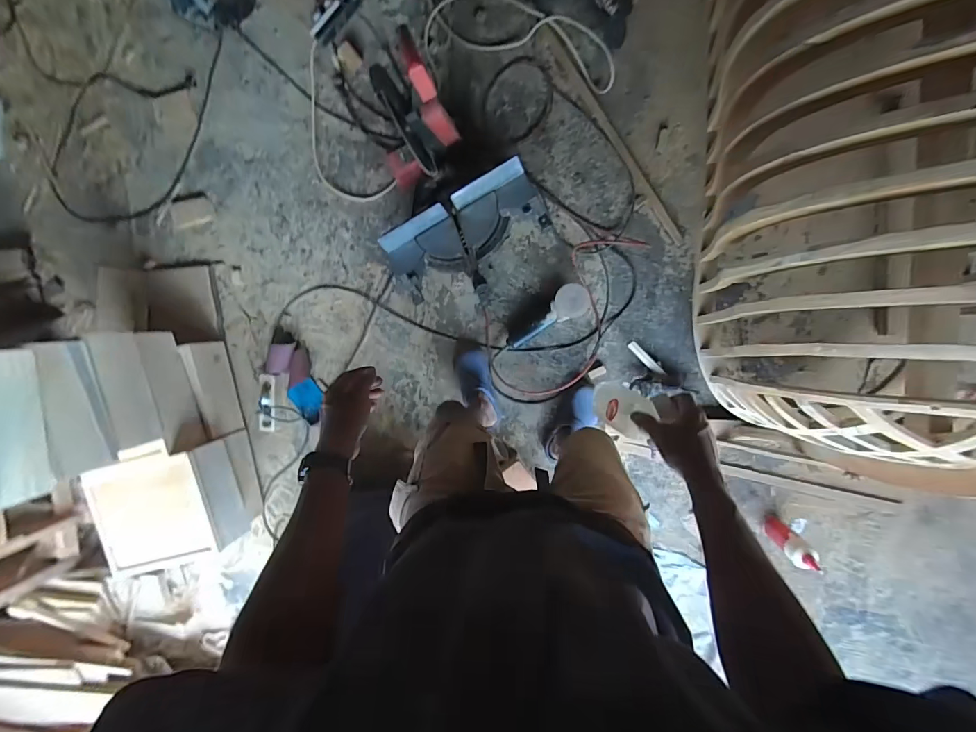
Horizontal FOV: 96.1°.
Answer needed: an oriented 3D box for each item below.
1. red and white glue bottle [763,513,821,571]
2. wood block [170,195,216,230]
[{"bbox_3d":[0.879,0.516,1.259,0.076,0.229,0.068,40,100,1],"label":"red and white glue bottle"},{"bbox_3d":[-0.999,-0.522,1.484,0.137,0.019,0.084,-12,97,5],"label":"wood block"}]

